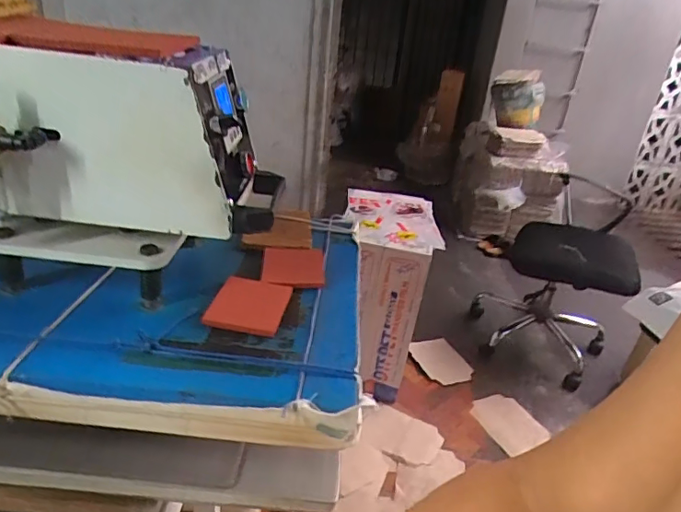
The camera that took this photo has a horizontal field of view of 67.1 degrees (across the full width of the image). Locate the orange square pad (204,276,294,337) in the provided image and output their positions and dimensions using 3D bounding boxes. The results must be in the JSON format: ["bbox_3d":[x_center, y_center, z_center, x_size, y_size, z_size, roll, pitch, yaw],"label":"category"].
[{"bbox_3d":[-0.100,0.052,0.571,0.077,0.012,0.094,9,27,3],"label":"orange square pad"}]

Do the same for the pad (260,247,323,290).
[{"bbox_3d":[-0.059,0.010,0.653,0.076,0.007,0.099,4,27,-6],"label":"pad"}]

